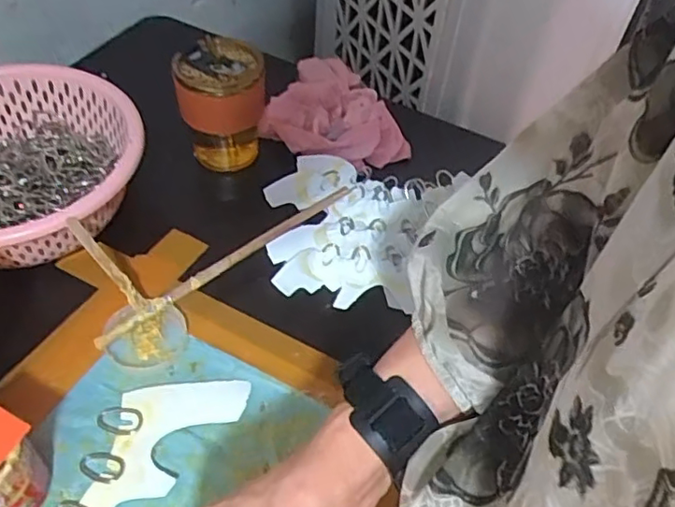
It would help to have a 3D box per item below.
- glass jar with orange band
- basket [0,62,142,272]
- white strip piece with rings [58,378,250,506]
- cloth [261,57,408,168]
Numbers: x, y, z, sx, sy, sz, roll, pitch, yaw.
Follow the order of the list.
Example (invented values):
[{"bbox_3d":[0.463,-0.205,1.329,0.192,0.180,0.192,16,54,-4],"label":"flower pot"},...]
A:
[{"bbox_3d":[-0.115,-0.140,0.611,0.083,0.118,0.075,-9,51,-13],"label":"glass jar with orange band"},{"bbox_3d":[-0.286,-0.073,0.555,0.213,0.095,0.196,3,49,-3],"label":"basket"},{"bbox_3d":[-0.156,0.164,0.432,0.079,0.007,0.212,24,51,15],"label":"white strip piece with rings"},{"bbox_3d":[-0.001,-0.164,0.673,0.156,0.055,0.150,4,49,-2],"label":"cloth"}]

